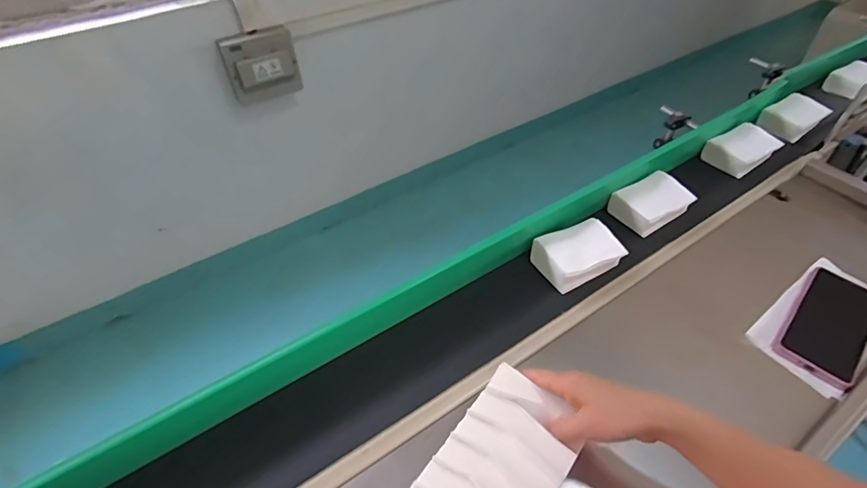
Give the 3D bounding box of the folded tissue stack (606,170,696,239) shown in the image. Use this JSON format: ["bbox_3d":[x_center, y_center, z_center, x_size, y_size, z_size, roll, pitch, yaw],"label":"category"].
[{"bbox_3d":[0.334,-0.064,0.686,0.110,0.039,0.075,-28,50,-21],"label":"folded tissue stack"}]

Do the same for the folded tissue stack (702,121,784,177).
[{"bbox_3d":[0.541,-0.166,0.786,0.120,0.040,0.082,-26,50,-20],"label":"folded tissue stack"}]

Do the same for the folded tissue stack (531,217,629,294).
[{"bbox_3d":[0.199,0.012,0.616,0.109,0.037,0.079,-22,48,-17],"label":"folded tissue stack"}]

